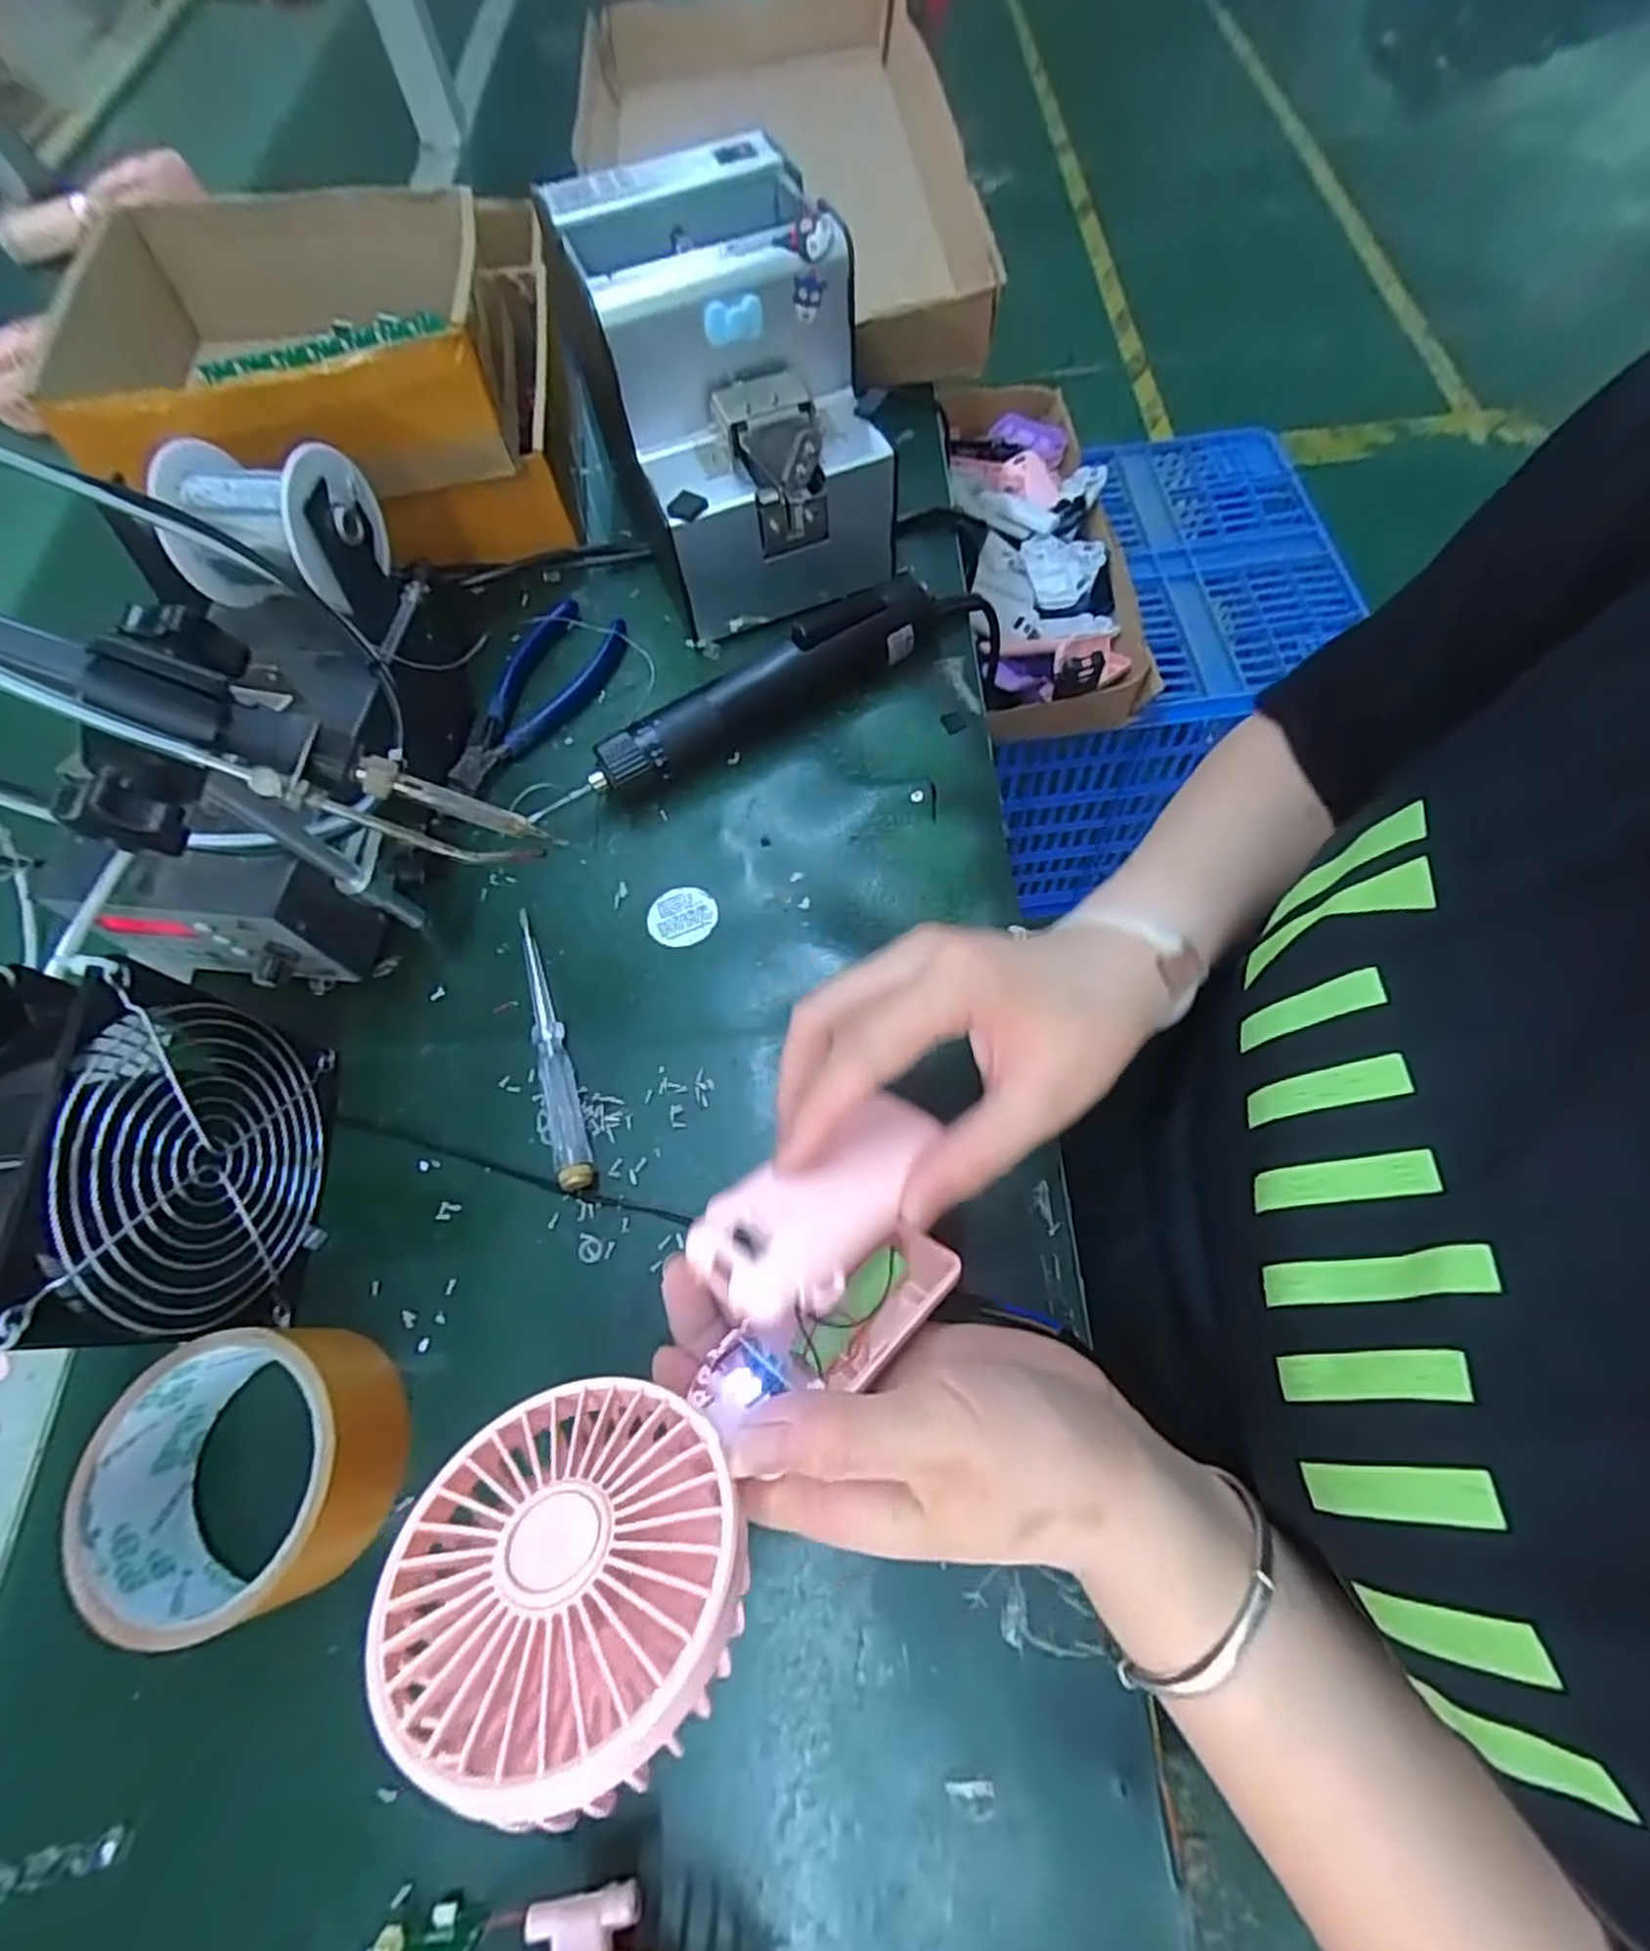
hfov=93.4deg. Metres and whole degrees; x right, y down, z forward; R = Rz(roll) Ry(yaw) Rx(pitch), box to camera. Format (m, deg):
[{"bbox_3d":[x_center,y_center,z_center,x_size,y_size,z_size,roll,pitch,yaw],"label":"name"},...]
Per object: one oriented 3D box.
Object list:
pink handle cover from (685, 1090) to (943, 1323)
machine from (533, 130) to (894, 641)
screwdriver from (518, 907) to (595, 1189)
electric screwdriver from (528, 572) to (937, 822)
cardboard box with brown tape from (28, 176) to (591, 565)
[{"bbox_3d":[0.001,0.072,0.253,0.089,0.014,0.046,-33,68,-30],"label":"pink handle cover"},{"bbox_3d":[-0.051,-0.307,0.421,0.127,0.149,0.166,-20,66,-5],"label":"machine"},{"bbox_3d":[-0.125,0.030,0.352,0.016,0.016,0.139,-19,67,-5],"label":"screwdriver"},{"bbox_3d":[-0.040,-0.147,0.409,0.226,0.047,0.030,-31,69,-10],"label":"electric screwdriver"},{"bbox_3d":[-0.273,-0.330,0.452,0.208,0.135,0.205,-16,67,0],"label":"cardboard box with brown tape"}]

